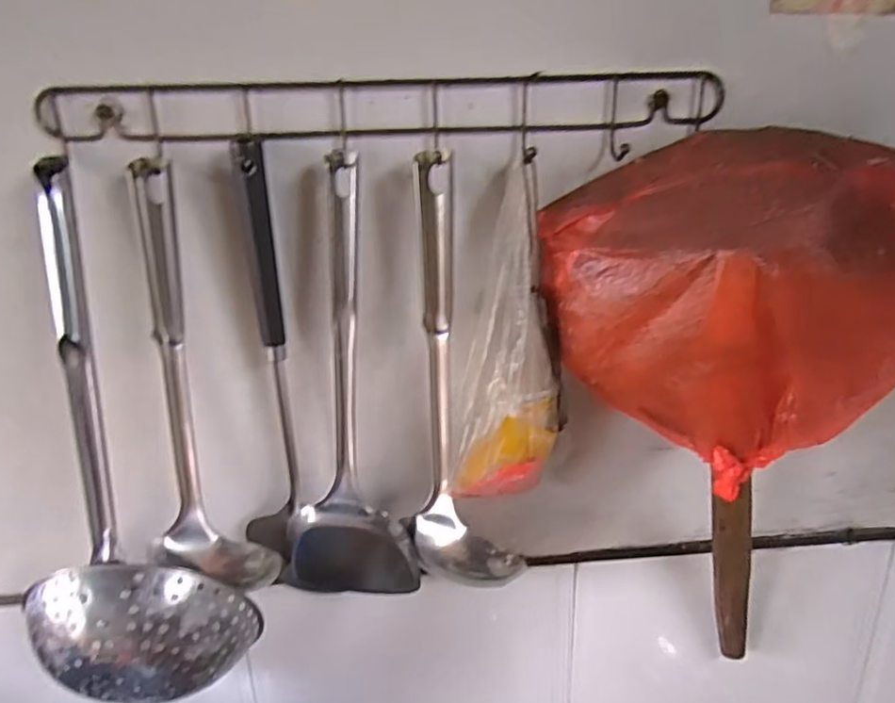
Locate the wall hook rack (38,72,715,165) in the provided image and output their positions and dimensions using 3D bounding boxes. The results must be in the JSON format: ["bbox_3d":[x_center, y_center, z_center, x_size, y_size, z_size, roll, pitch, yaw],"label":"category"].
[{"bbox_3d":[-0.037,-0.159,0.416,0.459,0.055,0.032,-4,20,-2],"label":"wall hook rack"}]

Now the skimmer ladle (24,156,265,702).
[{"bbox_3d":[-0.234,0.079,0.423,0.133,0.380,0.085,-20,26,-38],"label":"skimmer ladle"}]

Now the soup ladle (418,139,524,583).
[{"bbox_3d":[0.008,0.029,0.456,0.075,0.331,0.059,-6,20,-7],"label":"soup ladle"}]

